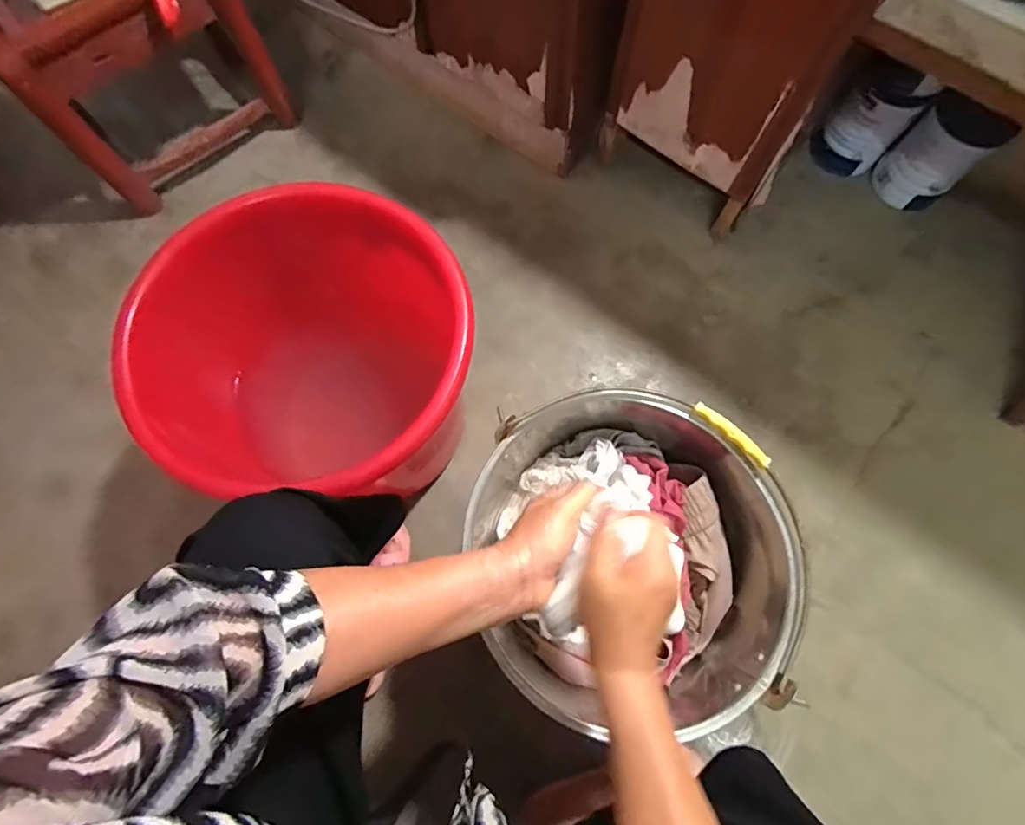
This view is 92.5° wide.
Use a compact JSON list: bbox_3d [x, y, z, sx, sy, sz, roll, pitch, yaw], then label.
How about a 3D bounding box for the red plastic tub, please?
[{"bbox_3d":[-0.222,-0.049,0.678,0.355,0.374,0.332,0,72,0],"label":"red plastic tub"}]

